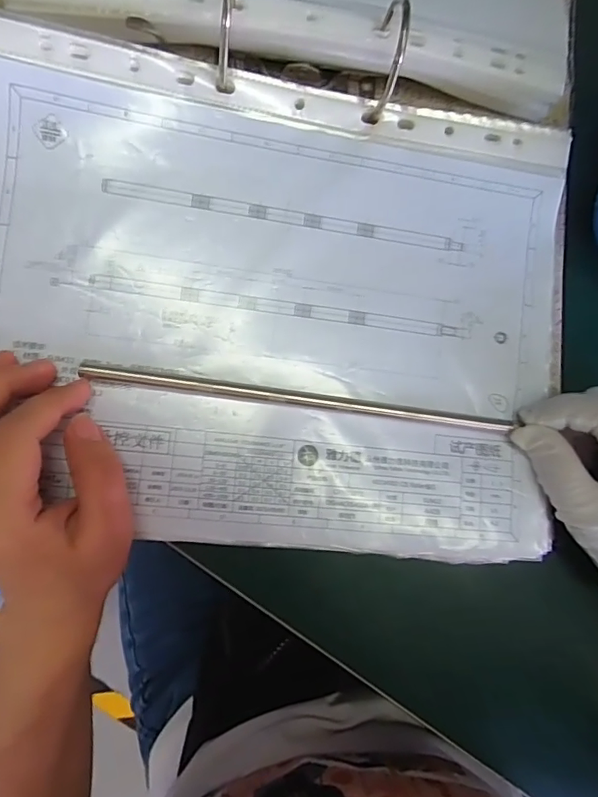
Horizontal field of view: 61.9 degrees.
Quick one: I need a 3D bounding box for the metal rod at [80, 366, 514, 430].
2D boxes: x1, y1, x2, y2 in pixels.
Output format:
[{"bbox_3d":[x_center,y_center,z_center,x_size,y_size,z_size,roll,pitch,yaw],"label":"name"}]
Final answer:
[{"bbox_3d":[0.006,0.001,0.253,0.217,0.009,0.007,7,86,-9],"label":"metal rod"}]

